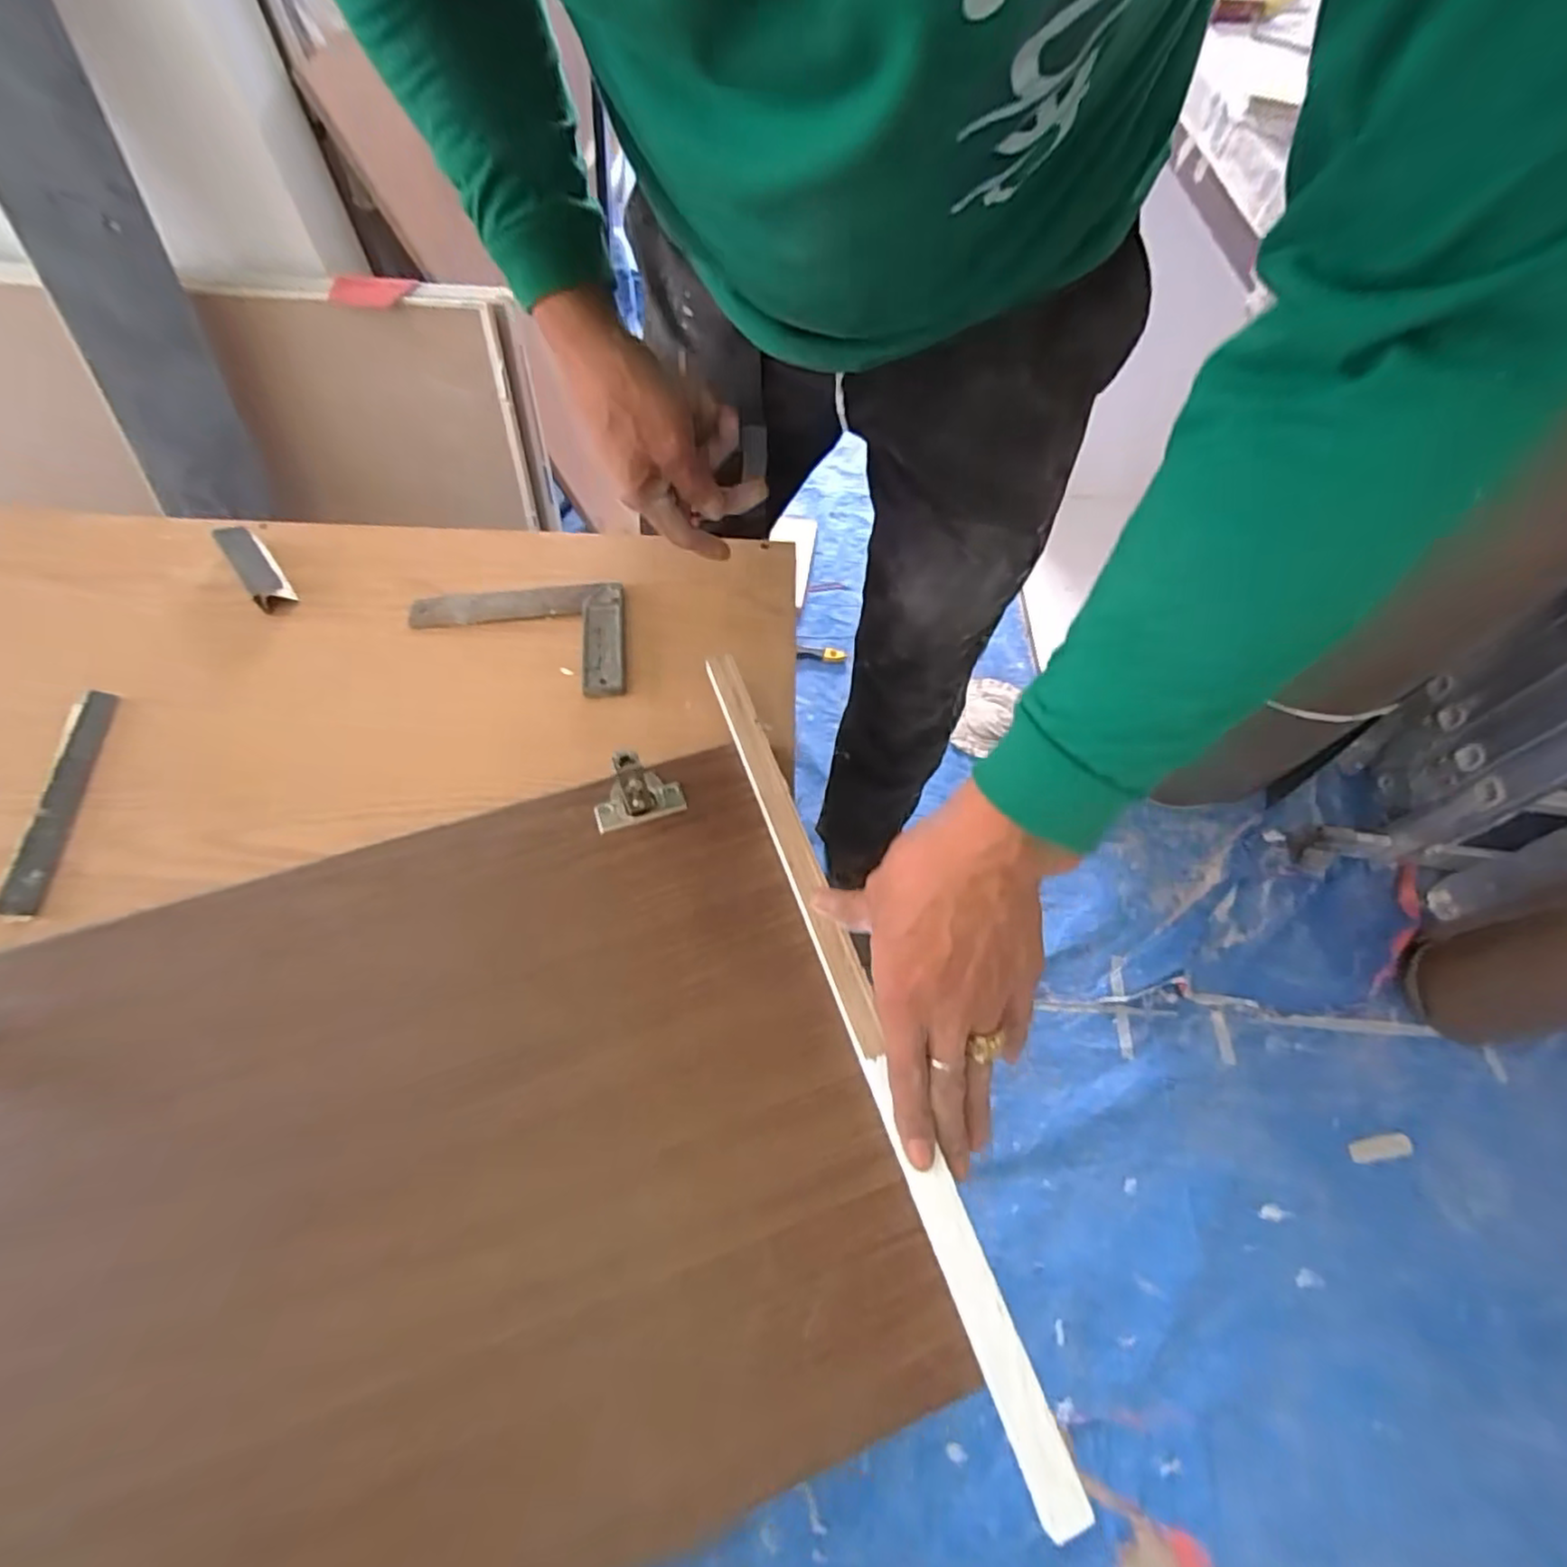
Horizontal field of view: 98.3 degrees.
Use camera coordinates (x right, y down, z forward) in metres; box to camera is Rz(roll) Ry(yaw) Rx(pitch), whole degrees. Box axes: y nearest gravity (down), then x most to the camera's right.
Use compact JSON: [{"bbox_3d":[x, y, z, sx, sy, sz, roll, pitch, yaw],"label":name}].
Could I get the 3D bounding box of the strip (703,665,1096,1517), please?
[{"bbox_3d":[0.039,0.114,0.417,0.024,0.010,0.512,-15,61,-13],"label":"strip"}]

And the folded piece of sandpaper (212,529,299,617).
[{"bbox_3d":[-0.476,-0.194,0.611,0.031,0.037,0.094,-36,68,-20],"label":"folded piece of sandpaper"}]

